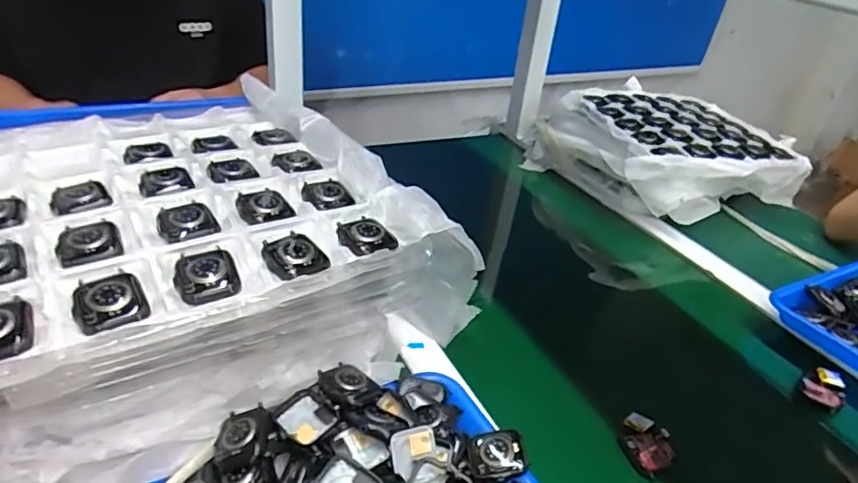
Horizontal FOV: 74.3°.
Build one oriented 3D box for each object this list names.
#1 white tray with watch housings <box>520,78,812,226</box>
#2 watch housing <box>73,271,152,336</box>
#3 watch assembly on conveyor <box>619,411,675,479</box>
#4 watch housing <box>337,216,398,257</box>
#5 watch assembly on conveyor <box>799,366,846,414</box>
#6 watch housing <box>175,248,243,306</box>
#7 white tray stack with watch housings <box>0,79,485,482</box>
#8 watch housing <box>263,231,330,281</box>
[{"bbox_3d":[0.380,-0.147,0.916,0.327,0.112,0.301,-8,35,-22],"label":"white tray with watch housings"},{"bbox_3d":[-0.193,0.038,0.344,0.038,0.009,0.047,-18,40,-33],"label":"watch housing"},{"bbox_3d":[0.185,0.173,0.484,0.036,0.018,0.057,-2,33,-13],"label":"watch assembly on conveyor"},{"bbox_3d":[-0.049,-0.003,0.430,0.039,0.007,0.046,-18,40,-32],"label":"watch housing"},{"bbox_3d":[0.396,0.146,0.565,0.041,0.017,0.037,-20,41,-35],"label":"watch assembly on conveyor"},{"bbox_3d":[-0.145,0.023,0.371,0.038,0.009,0.051,-12,37,-27],"label":"watch housing"},{"bbox_3d":[-0.205,0.008,0.493,0.387,0.148,0.332,-20,41,-35],"label":"white tray stack with watch housings"},{"bbox_3d":[-0.096,0.009,0.403,0.039,0.008,0.045,-19,40,-34],"label":"watch housing"}]

